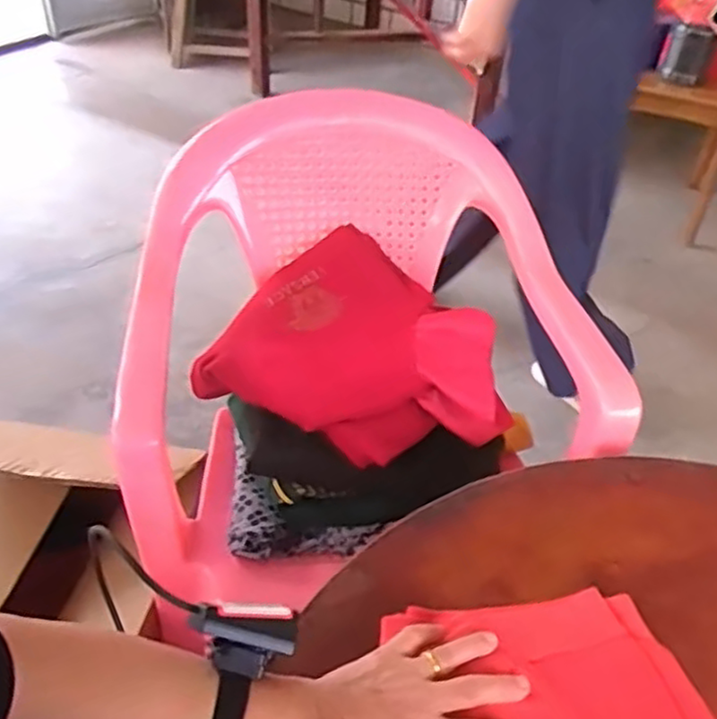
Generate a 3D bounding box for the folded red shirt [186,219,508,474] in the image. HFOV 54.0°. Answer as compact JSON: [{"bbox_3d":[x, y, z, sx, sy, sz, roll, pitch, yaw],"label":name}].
[{"bbox_3d":[0.012,-0.012,0.821,0.332,0.111,0.230,26,46,22],"label":"folded red shirt"}]

